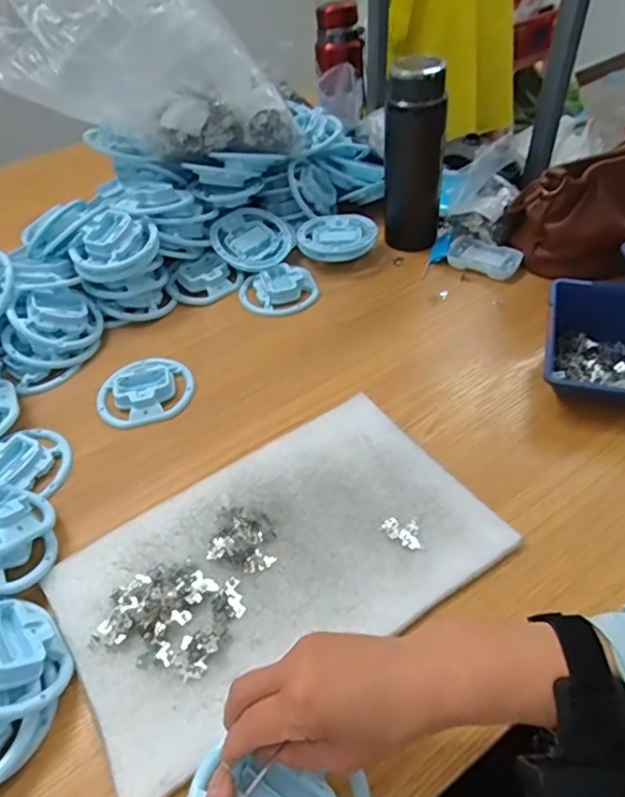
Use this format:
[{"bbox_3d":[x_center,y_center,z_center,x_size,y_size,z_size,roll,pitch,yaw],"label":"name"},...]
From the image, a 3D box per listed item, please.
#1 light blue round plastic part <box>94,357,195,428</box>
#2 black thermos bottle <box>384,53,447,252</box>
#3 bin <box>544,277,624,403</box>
[{"bbox_3d":[-0.184,-0.012,0.613,0.102,0.019,0.086,-14,47,-7],"label":"light blue round plastic part"},{"bbox_3d":[0.130,-0.304,0.718,0.072,0.219,0.065,5,47,11],"label":"black thermos bottle"},{"bbox_3d":[0.299,-0.046,0.560,0.126,0.065,0.134,8,48,14],"label":"bin"}]

